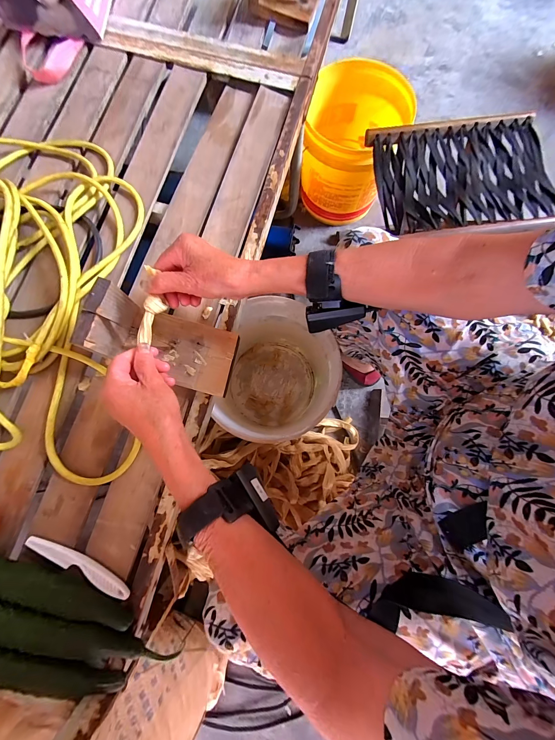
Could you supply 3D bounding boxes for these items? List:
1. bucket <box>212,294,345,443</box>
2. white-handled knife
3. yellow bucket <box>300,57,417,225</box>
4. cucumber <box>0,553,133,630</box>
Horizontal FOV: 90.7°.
[{"bbox_3d":[-0.006,0.020,0.604,0.226,0.250,0.253,12,79,3],"label":"bucket"},{"bbox_3d":[-0.233,0.229,0.323,0.135,0.010,0.019,26,80,6],"label":"white-handled knife"},{"bbox_3d":[0.186,-0.560,0.713,0.230,0.224,0.250,0,79,1],"label":"yellow bucket"},{"bbox_3d":[-0.294,0.239,0.311,0.270,0.032,0.035,16,79,4],"label":"cucumber"}]

